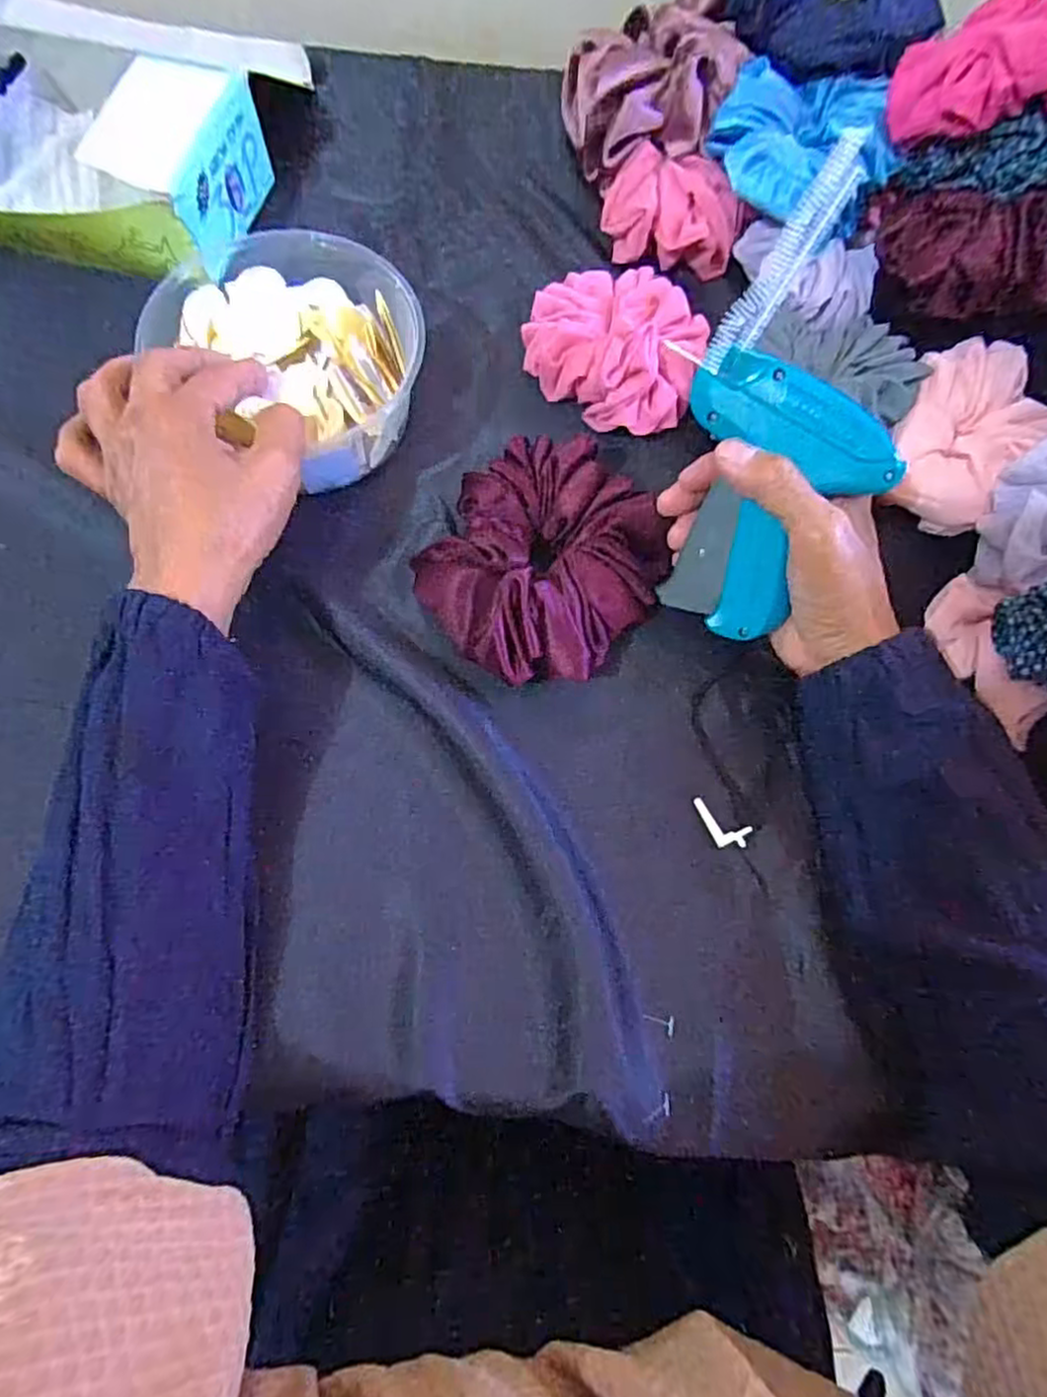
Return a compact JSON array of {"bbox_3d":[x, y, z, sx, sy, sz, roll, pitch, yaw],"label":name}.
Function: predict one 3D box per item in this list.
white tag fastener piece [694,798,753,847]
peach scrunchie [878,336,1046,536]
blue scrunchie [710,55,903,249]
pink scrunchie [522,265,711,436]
[{"bbox_3d":[0.096,0.063,0.340,0.030,0.004,0.016,32,73,8],"label":"white tag fastener piece"},{"bbox_3d":[0.249,-0.150,0.390,0.076,0.033,0.110,43,75,11],"label":"peach scrunchie"},{"bbox_3d":[0.166,-0.331,0.419,0.106,0.050,0.084,13,71,2],"label":"blue scrunchie"},{"bbox_3d":[0.052,-0.215,0.408,0.101,0.053,0.110,14,71,2],"label":"pink scrunchie"}]

